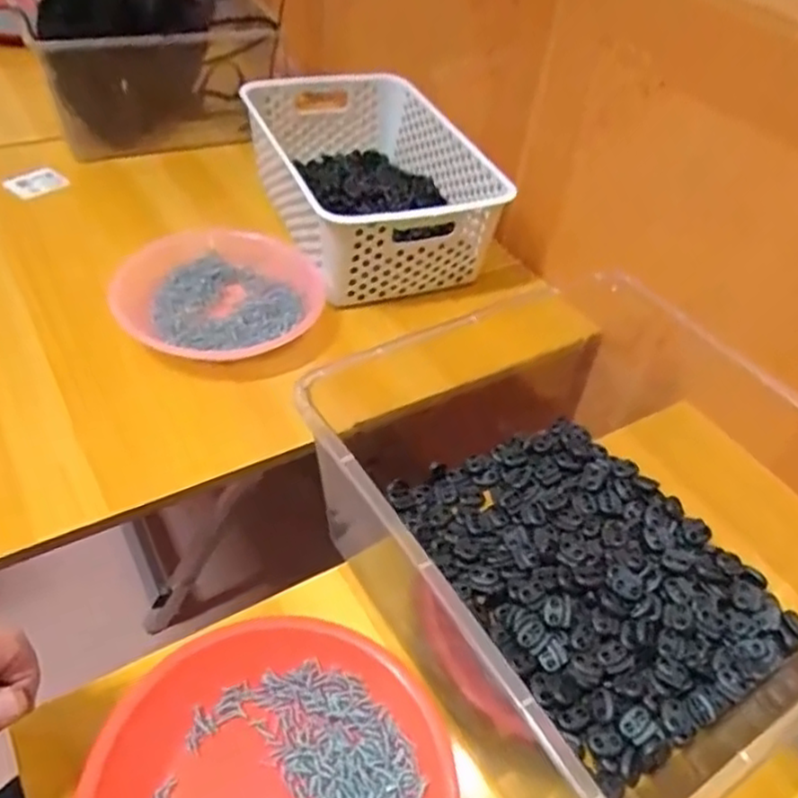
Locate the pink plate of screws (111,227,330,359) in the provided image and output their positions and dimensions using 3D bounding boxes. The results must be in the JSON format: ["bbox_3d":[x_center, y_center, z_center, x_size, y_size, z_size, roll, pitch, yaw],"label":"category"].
[{"bbox_3d":[-0.162,-0.096,0.672,0.193,0.060,0.146,-19,51,-24],"label":"pink plate of screws"}]

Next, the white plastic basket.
[{"bbox_3d":[-0.036,-0.248,0.785,0.205,0.106,0.313,-13,48,-19],"label":"white plastic basket"}]

